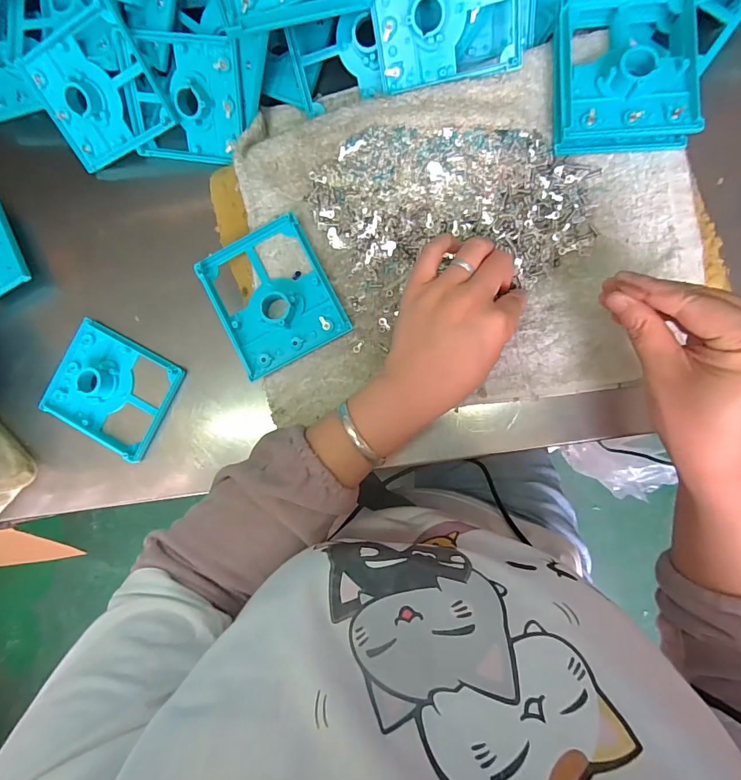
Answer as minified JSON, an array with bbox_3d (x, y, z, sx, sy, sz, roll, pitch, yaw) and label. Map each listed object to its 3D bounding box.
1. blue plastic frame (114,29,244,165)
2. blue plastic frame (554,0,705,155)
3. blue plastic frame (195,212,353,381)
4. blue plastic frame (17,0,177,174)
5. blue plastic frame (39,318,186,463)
[{"bbox_3d":[-0.172,-0.264,0.393,0.112,0.022,0.098,11,124,8],"label":"blue plastic frame"},{"bbox_3d":[0.194,-0.251,0.330,0.103,0.034,0.126,1,86,7],"label":"blue plastic frame"},{"bbox_3d":[-0.083,-0.081,0.363,0.096,0.020,0.115,-27,83,4],"label":"blue plastic frame"},{"bbox_3d":[-0.252,-0.274,0.395,0.114,0.023,0.100,-18,120,17],"label":"blue plastic frame"},{"bbox_3d":[-0.245,-0.001,0.406,0.114,0.023,0.096,27,90,8],"label":"blue plastic frame"}]

